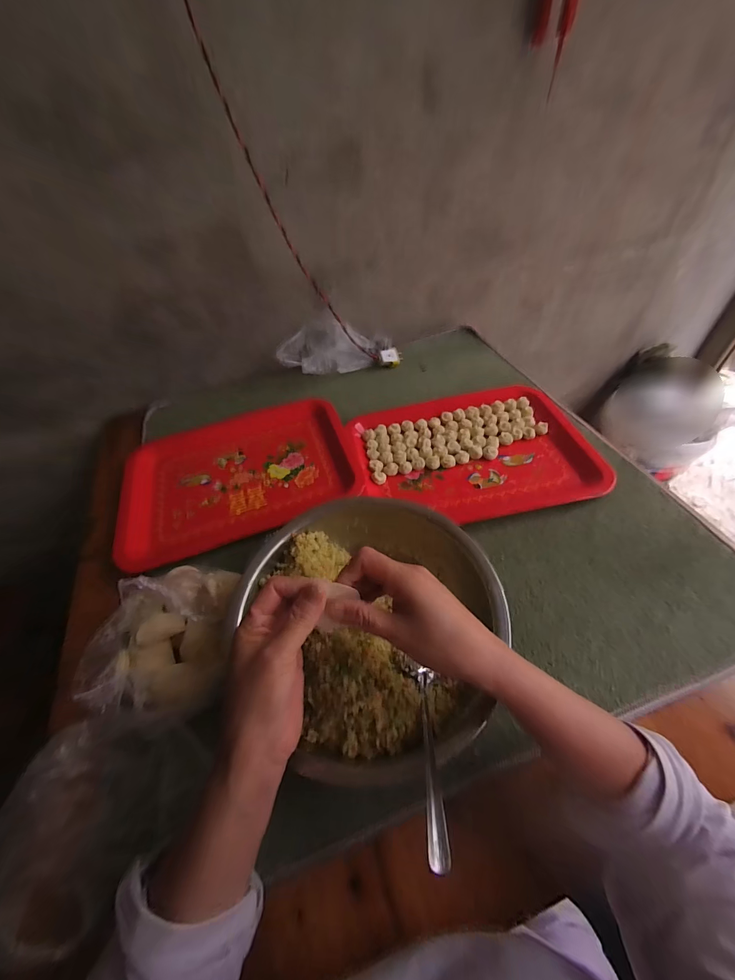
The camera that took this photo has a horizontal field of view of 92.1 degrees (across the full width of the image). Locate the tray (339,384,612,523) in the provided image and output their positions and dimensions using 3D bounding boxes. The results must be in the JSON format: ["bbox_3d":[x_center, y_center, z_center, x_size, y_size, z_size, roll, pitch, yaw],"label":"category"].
[{"bbox_3d":[0.162,-0.067,0.580,0.352,0.028,0.258,-8,49,-2],"label":"tray"}]

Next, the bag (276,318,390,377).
[{"bbox_3d":[-0.064,-0.301,0.739,0.243,0.088,0.080,-20,50,-12],"label":"bag"}]

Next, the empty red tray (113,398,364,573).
[{"bbox_3d":[-0.213,-0.036,0.598,0.368,0.031,0.286,-20,50,-12],"label":"empty red tray"}]

